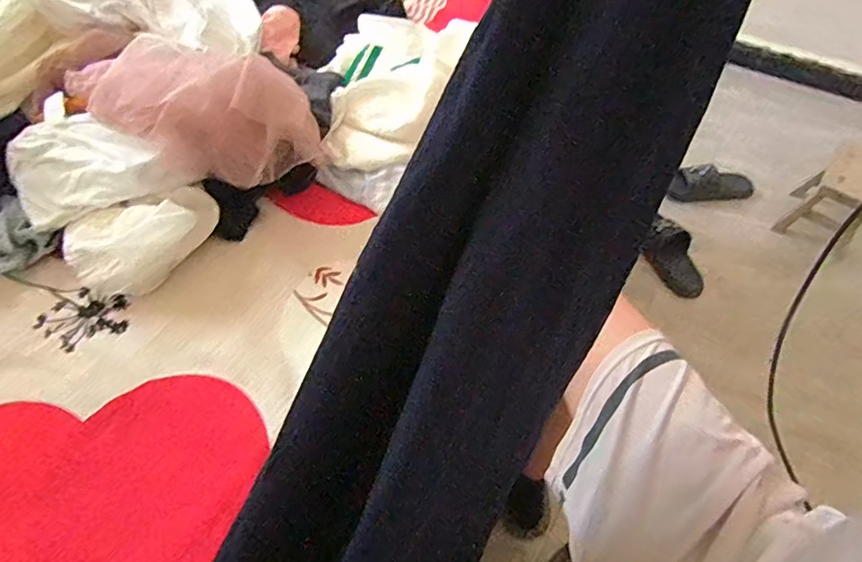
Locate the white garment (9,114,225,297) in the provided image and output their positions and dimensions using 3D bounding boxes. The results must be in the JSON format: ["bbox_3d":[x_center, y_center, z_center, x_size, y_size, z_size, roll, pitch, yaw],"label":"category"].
[{"bbox_3d":[-0.423,-0.097,0.658,0.240,0.109,0.163,21,53,13],"label":"white garment"}]

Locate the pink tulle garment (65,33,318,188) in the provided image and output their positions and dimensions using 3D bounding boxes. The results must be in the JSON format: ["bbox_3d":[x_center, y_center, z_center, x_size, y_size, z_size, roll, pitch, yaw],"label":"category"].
[{"bbox_3d":[-0.310,-0.234,0.689,0.292,0.105,0.190,30,56,20],"label":"pink tulle garment"}]

